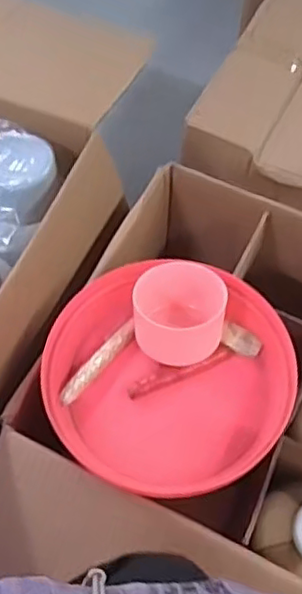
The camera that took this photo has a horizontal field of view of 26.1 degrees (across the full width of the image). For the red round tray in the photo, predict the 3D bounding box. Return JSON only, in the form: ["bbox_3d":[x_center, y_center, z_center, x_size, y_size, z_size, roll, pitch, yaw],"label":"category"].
[{"bbox_3d":[0.017,0.071,0.614,0.224,0.047,0.210,0,60,-1],"label":"red round tray"}]

